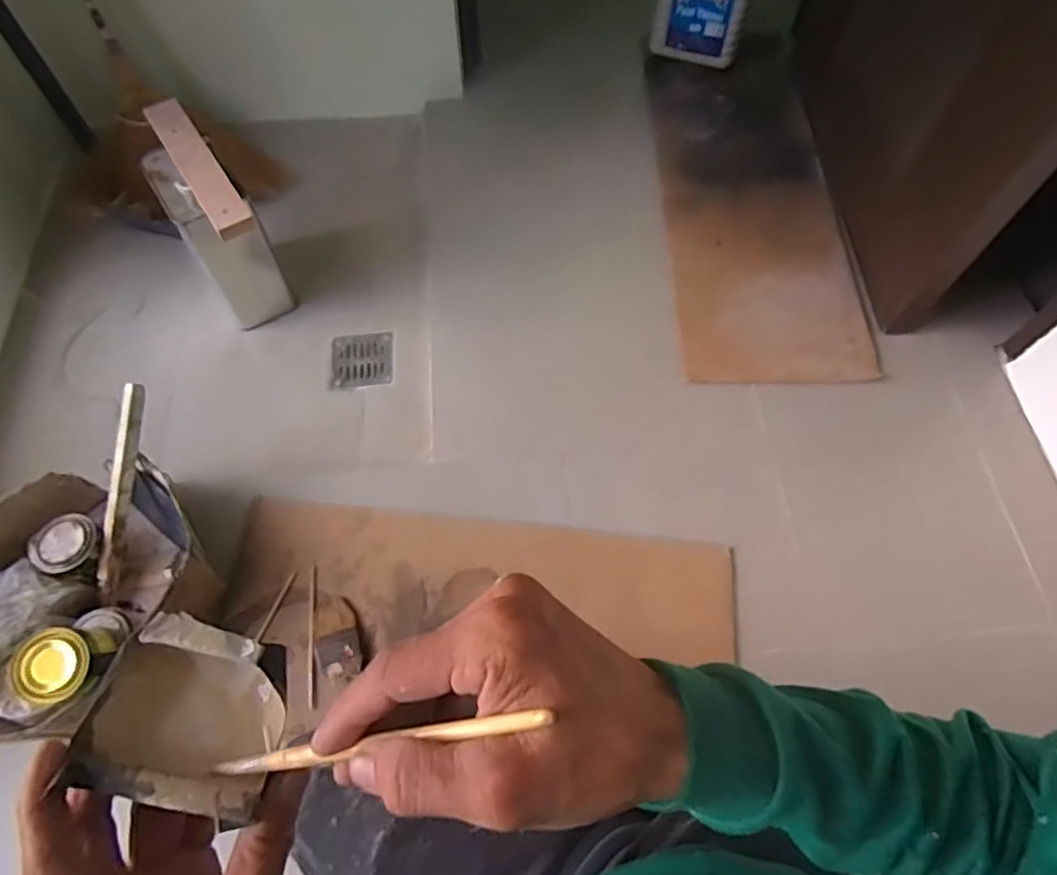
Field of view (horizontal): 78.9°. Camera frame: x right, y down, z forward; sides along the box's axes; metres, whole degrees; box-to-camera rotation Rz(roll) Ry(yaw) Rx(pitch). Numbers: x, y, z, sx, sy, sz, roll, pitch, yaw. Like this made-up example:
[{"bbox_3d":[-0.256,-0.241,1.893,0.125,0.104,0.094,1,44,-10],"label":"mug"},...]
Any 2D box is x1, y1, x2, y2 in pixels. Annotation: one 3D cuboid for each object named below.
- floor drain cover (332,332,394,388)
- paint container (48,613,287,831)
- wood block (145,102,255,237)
[{"bbox_3d":[-0.267,-0.126,1.038,0.096,0.008,0.103,-7,63,-3],"label":"floor drain cover"},{"bbox_3d":[-0.146,0.121,0.282,0.078,0.041,0.068,10,63,5],"label":"paint container"},{"bbox_3d":[-0.460,-0.381,0.890,0.049,0.022,0.293,-31,67,-15],"label":"wood block"}]

